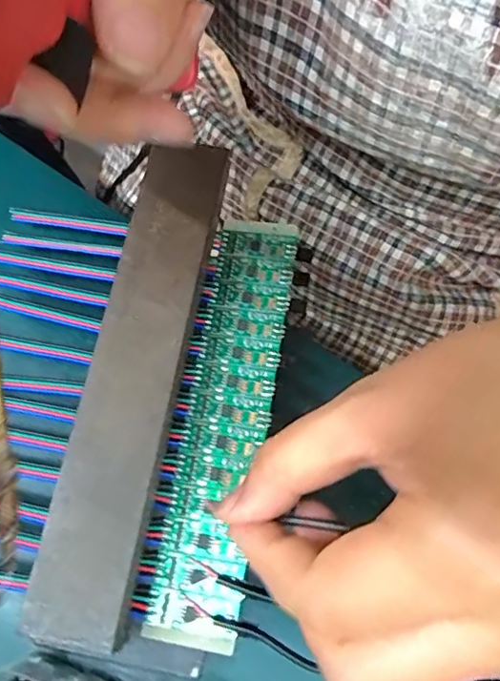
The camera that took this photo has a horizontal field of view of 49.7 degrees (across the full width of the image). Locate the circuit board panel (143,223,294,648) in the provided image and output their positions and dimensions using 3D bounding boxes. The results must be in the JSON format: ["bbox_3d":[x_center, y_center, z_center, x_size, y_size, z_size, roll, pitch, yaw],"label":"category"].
[{"bbox_3d":[-0.010,0.027,0.210,0.034,0.006,0.160,10,72,2],"label":"circuit board panel"}]

